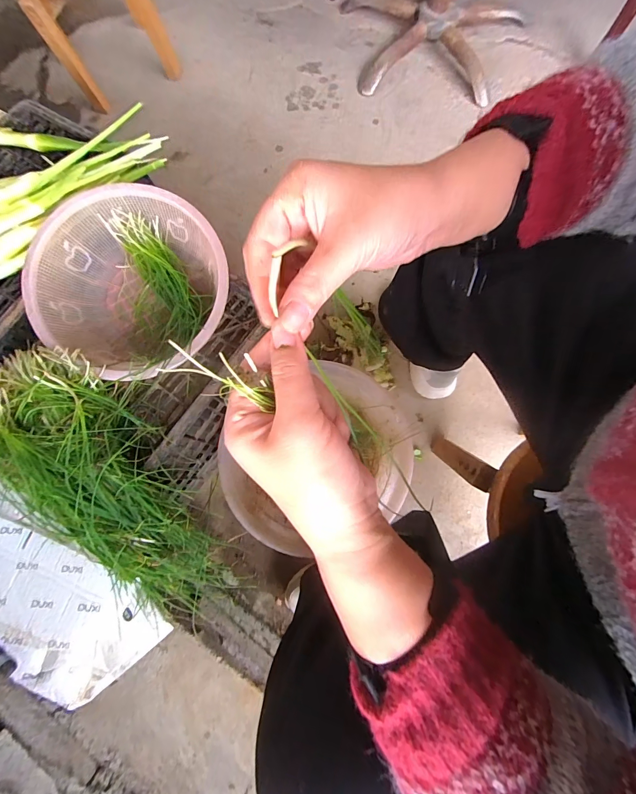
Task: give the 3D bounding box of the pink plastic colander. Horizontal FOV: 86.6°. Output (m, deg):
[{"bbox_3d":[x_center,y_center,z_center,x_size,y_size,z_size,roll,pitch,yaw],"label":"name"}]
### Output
[{"bbox_3d":[-0.279,-0.162,0.523,0.271,0.114,0.277,0,77,1],"label":"pink plastic colander"}]

